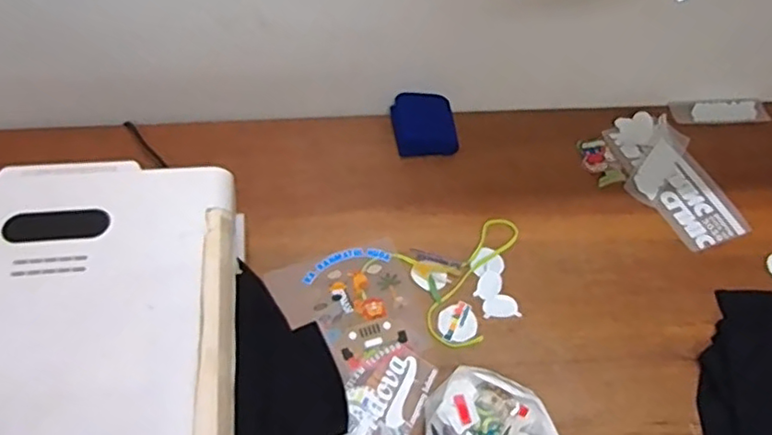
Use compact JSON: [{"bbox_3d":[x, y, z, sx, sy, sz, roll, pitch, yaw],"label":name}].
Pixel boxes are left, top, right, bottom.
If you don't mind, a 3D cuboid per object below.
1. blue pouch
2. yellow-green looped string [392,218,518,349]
[{"bbox_3d":[0.071,-0.169,1.089,0.114,0.037,0.117,-5,56,-8],"label":"blue pouch"},{"bbox_3d":[0.144,0.097,0.935,0.213,0.004,0.182,-19,59,-16],"label":"yellow-green looped string"}]

